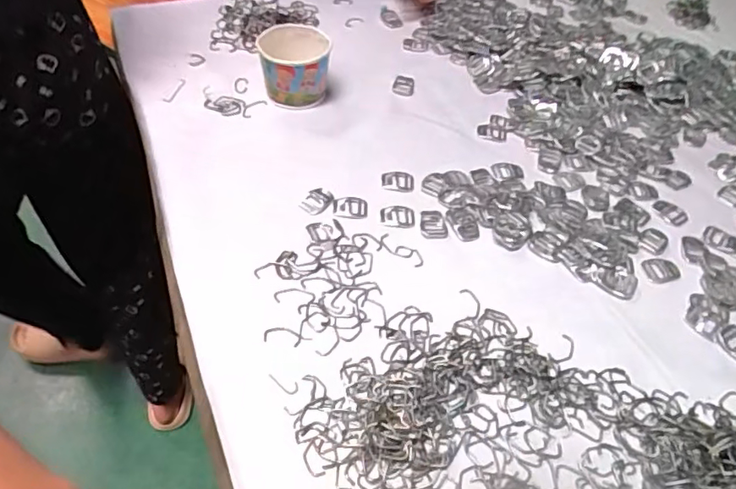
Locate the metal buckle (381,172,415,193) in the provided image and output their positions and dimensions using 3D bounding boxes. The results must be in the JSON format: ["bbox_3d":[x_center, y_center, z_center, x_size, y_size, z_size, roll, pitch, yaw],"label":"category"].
[{"bbox_3d":[0.036,-0.074,0.649,0.039,0.005,0.032,11,49,4],"label":"metal buckle"}]

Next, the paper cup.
[{"bbox_3d":[-0.093,-0.234,0.719,0.086,0.083,0.084,3,49,-3],"label":"paper cup"}]

